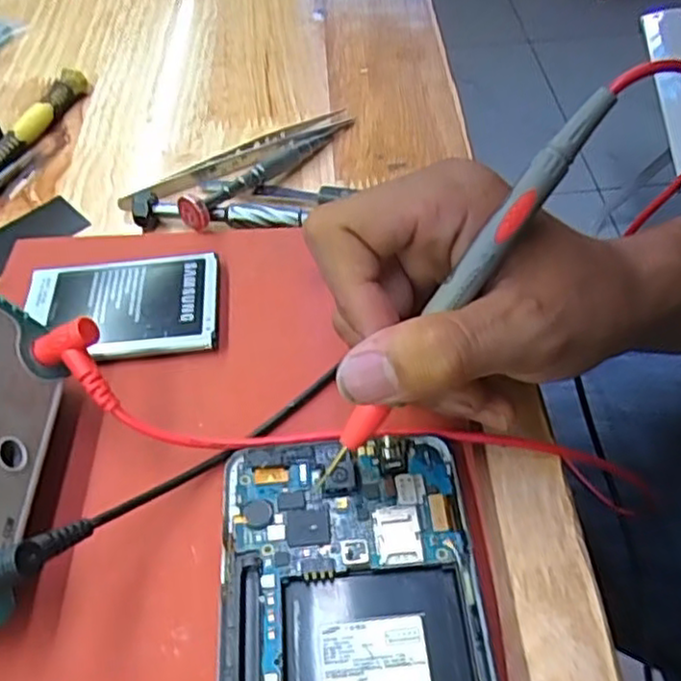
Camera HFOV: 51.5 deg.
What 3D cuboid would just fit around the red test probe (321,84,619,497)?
[{"bbox_3d":[0.037,-0.017,0.211,0.009,0.008,0.133,41,102,28],"label":"red test probe"}]

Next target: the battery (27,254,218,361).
[{"bbox_3d":[-0.089,-0.014,0.290,0.077,0.007,0.052,-7,51,-2],"label":"battery"}]

